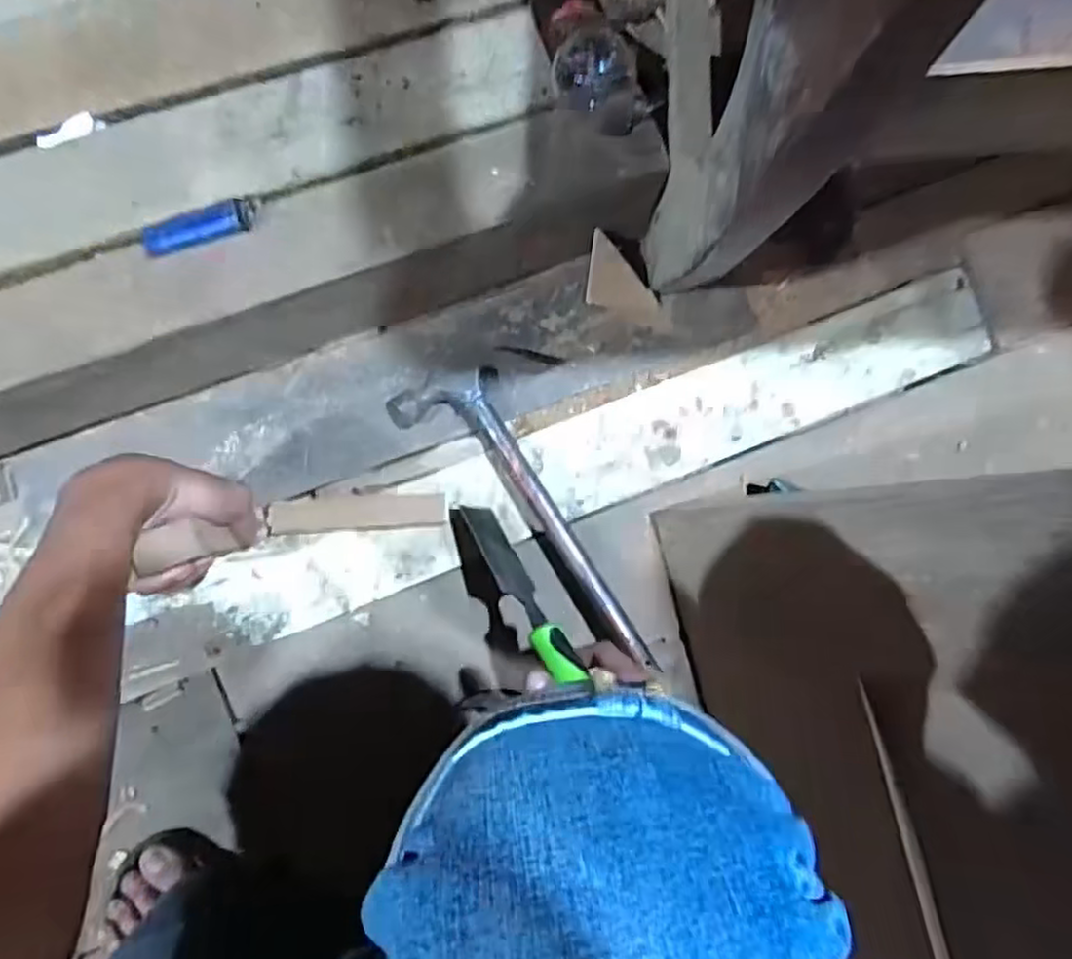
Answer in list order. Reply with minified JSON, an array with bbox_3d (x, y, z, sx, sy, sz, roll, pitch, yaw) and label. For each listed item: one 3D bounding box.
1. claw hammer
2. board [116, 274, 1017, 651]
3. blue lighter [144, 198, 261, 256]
[{"bbox_3d":[-0.002,0.036,0.617,0.085,0.043,0.311,-37,94,-6],"label":"claw hammer"},{"bbox_3d":[0.057,-0.022,0.649,0.788,0.017,0.096,-22,92,-8],"label":"board"},{"bbox_3d":[-0.230,-0.175,0.492,0.079,0.013,0.021,-21,92,-8],"label":"blue lighter"}]

